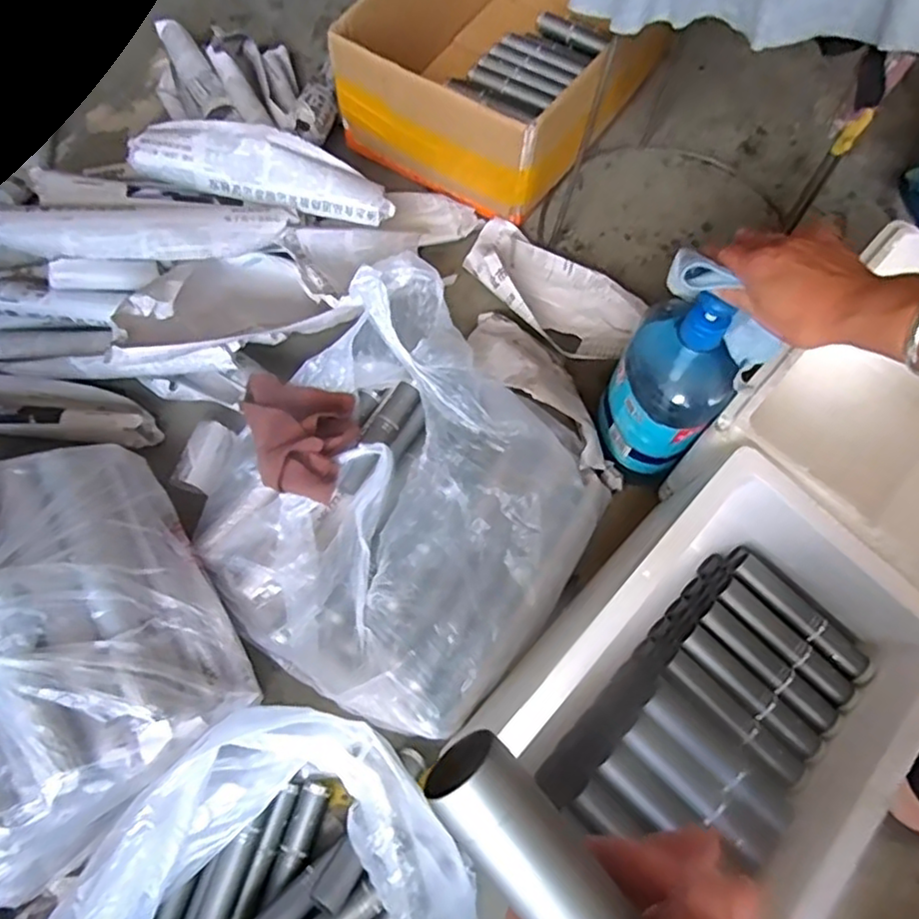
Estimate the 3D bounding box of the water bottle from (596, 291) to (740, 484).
[{"bbox_3d":[0.191,-0.071,0.599,0.104,0.207,0.087,41,71,13],"label":"water bottle"}]

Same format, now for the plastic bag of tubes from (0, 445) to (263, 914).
[{"bbox_3d":[-0.346,0.149,0.520,0.277,0.090,0.304,-31,72,-15],"label":"plastic bag of tubes"}]

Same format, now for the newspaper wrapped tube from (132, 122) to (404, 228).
[{"bbox_3d":[-0.209,-0.310,0.720,0.273,0.076,0.069,8,67,0],"label":"newspaper wrapped tube"}]

